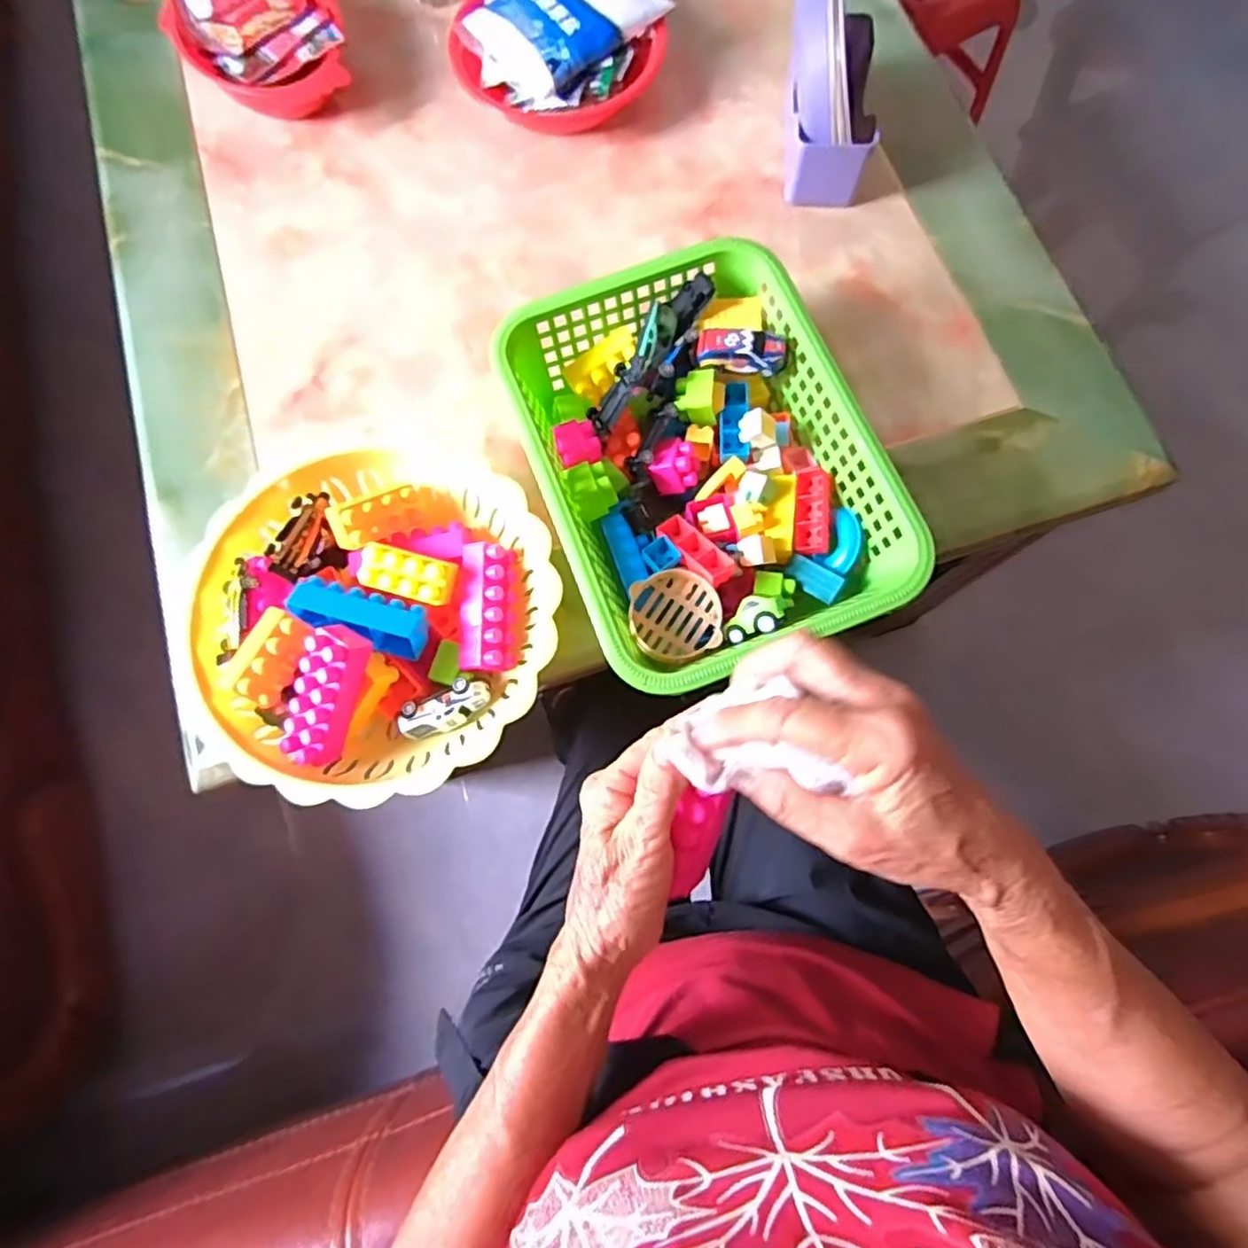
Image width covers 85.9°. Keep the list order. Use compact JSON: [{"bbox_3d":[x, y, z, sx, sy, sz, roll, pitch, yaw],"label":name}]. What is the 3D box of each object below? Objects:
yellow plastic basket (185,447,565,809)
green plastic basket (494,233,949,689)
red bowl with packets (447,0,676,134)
[{"bbox_3d":[-0.166,-0.011,0.460,0.233,0.069,0.244,0,76,1],"label":"yellow plastic basket"},{"bbox_3d":[0.051,-0.111,0.485,0.215,0.082,0.292,-21,77,-4],"label":"green plastic basket"},{"bbox_3d":[-0.062,-0.528,0.610,0.167,0.057,0.162,0,76,1],"label":"red bowl with packets"}]

